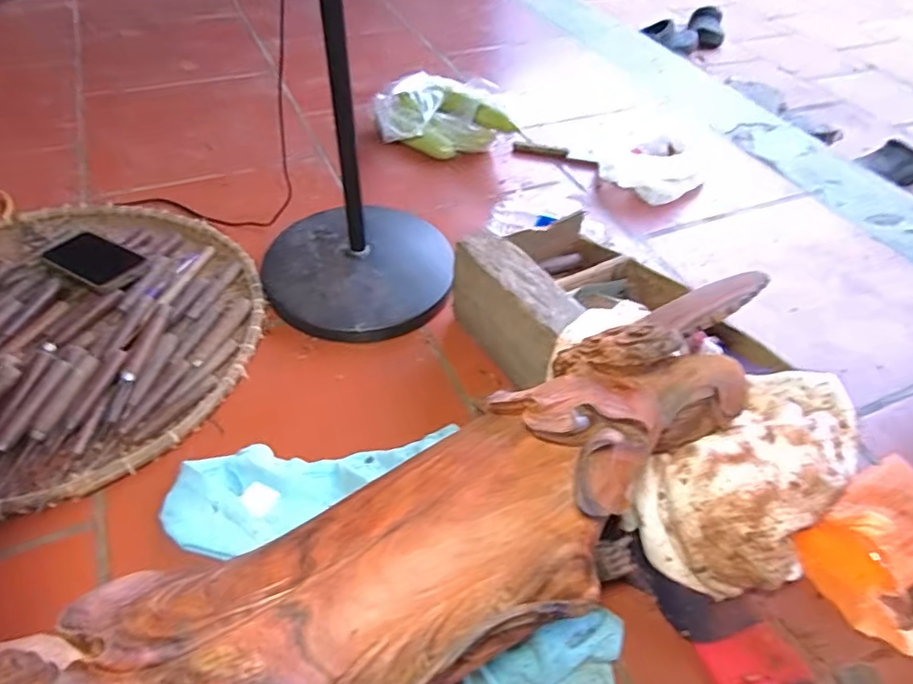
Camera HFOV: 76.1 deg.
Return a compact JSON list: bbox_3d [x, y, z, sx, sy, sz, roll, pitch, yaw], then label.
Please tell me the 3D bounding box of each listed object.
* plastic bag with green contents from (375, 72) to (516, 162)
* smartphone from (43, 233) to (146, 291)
[{"bbox_3d":[-0.024,-0.427,1.108,0.274,0.110,0.118,7,47,3],"label":"plastic bag with green contents"},{"bbox_3d":[-0.502,-0.115,0.816,0.168,0.014,0.074,22,52,28],"label":"smartphone"}]

